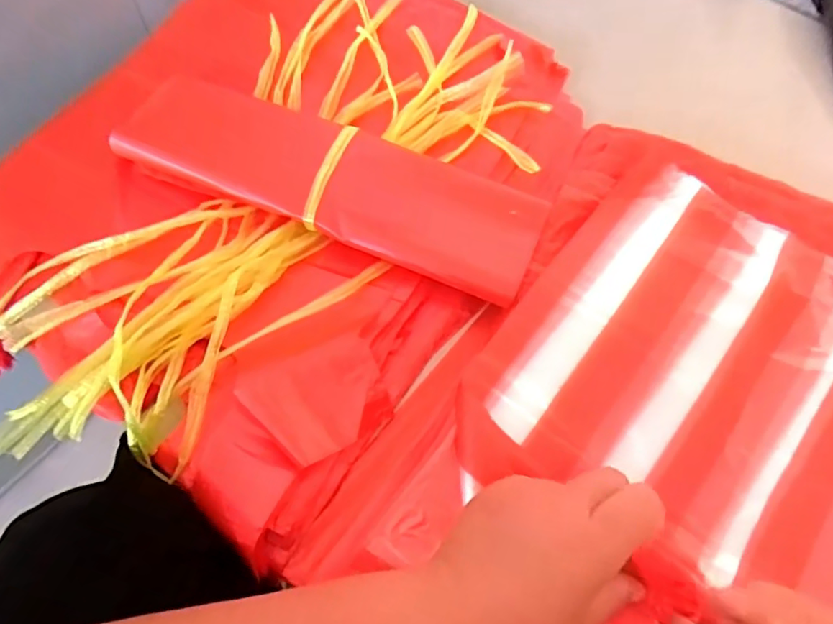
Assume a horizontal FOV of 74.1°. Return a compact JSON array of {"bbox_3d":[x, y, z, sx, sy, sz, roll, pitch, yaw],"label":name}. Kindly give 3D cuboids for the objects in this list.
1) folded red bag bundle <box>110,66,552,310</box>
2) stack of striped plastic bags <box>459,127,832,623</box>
[{"bbox_3d":[-0.066,-0.117,0.470,0.349,0.033,0.116,24,63,5],"label":"folded red bag bundle"},{"bbox_3d":[0.207,0.113,0.356,0.357,0.045,0.521,24,68,13],"label":"stack of striped plastic bags"}]

